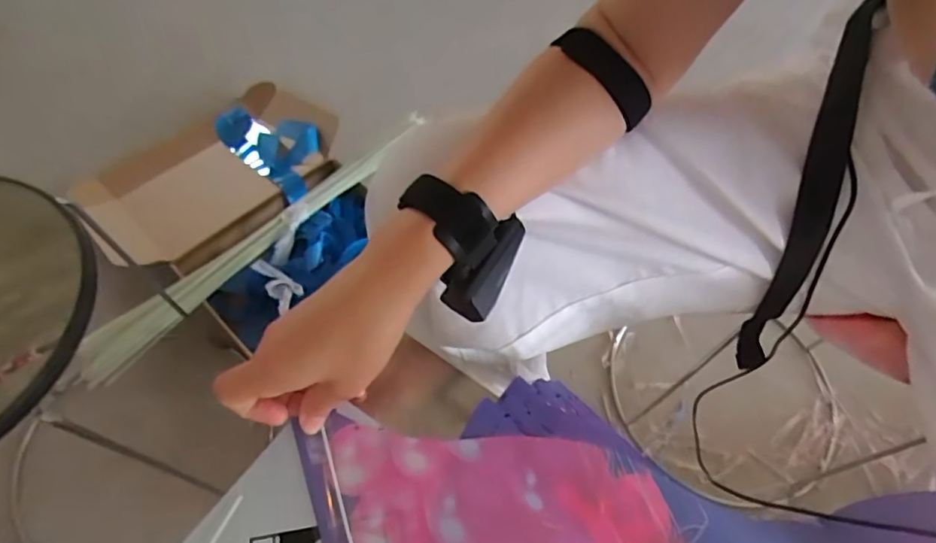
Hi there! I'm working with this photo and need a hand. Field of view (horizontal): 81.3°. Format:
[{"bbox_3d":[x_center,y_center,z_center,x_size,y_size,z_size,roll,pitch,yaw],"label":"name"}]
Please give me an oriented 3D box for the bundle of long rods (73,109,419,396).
[{"bbox_3d":[-0.314,-0.065,0.888,0.089,0.055,0.694,41,66,20],"label":"bundle of long rods"}]

